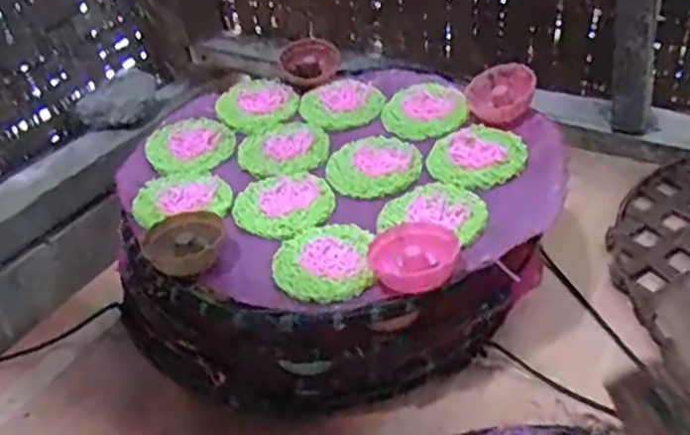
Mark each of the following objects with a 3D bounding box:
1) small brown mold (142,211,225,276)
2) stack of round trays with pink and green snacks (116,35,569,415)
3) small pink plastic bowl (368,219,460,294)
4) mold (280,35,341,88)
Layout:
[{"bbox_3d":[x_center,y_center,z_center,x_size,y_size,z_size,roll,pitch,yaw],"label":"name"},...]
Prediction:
[{"bbox_3d":[-0.118,0.019,0.518,0.057,0.026,0.049,-11,38,-6],"label":"small brown mold"},{"bbox_3d":[-0.012,-0.004,0.614,0.358,0.122,0.350,23,46,33],"label":"stack of round trays with pink and green snacks"},{"bbox_3d":[0.047,0.025,0.481,0.056,0.023,0.050,-17,39,-13],"label":"small pink plastic bowl"},{"bbox_3d":[-0.036,-0.162,0.721,0.061,0.031,0.066,-5,38,2],"label":"mold"}]

